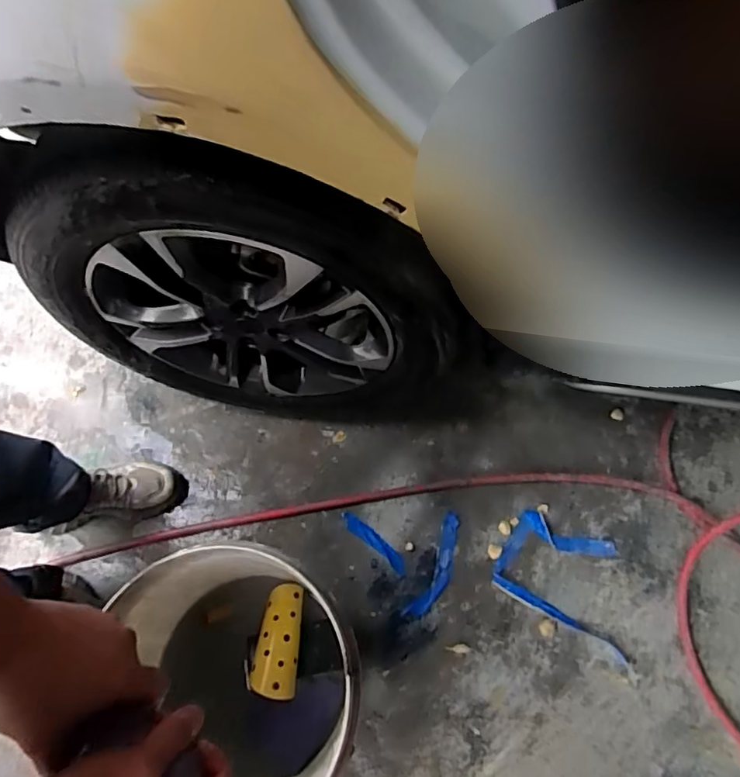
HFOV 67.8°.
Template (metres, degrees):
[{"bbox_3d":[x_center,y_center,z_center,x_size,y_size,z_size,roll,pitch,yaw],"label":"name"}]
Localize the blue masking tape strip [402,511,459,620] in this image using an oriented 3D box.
[{"bbox_3d":[0.122,0.315,0.970,0.047,0.012,0.189,25,69,11],"label":"blue masking tape strip"}]

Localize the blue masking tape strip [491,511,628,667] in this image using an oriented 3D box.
[{"bbox_3d":[0.355,0.327,0.965,0.244,0.012,0.169,28,70,12],"label":"blue masking tape strip"}]

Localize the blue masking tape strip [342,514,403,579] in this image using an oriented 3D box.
[{"bbox_3d":[0.008,0.278,0.992,0.146,0.004,0.028,37,70,19],"label":"blue masking tape strip"}]

